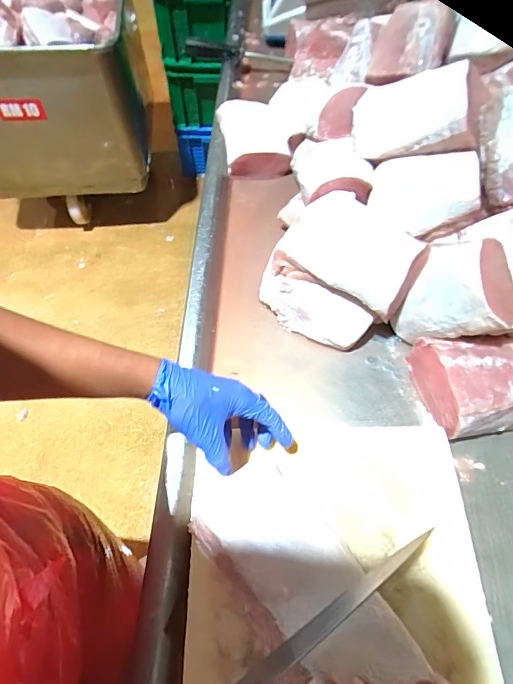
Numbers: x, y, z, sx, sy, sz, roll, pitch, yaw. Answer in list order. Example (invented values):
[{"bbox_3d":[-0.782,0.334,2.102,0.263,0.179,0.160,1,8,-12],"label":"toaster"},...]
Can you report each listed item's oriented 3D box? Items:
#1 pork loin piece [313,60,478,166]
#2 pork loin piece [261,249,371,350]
[{"bbox_3d":[0.196,-0.315,0.586,0.208,0.064,0.113,6,81,38],"label":"pork loin piece"},{"bbox_3d":[0.074,-0.049,0.579,0.165,0.062,0.062,32,68,14],"label":"pork loin piece"}]

